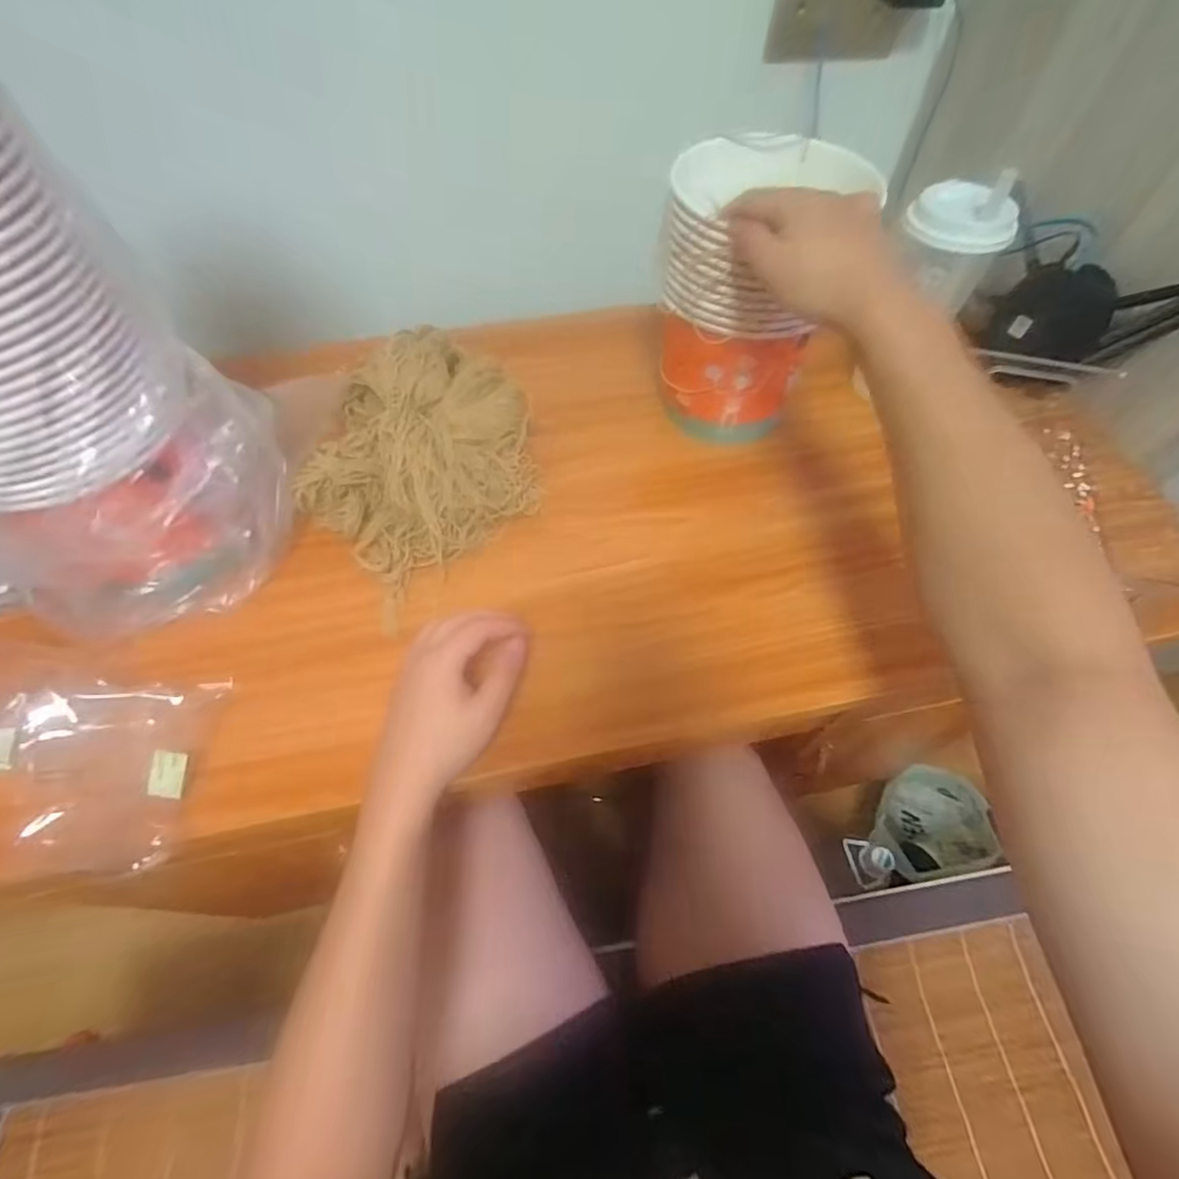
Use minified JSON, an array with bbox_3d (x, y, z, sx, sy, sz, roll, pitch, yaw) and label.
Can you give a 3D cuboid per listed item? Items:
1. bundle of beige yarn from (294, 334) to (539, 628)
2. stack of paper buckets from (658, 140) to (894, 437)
[{"bbox_3d":[-0.157,-0.136,0.514,0.228,0.089,0.235,-27,61,-16],"label":"bundle of beige yarn"},{"bbox_3d":[0.139,-0.262,0.521,0.150,0.218,0.168,25,60,15],"label":"stack of paper buckets"}]

